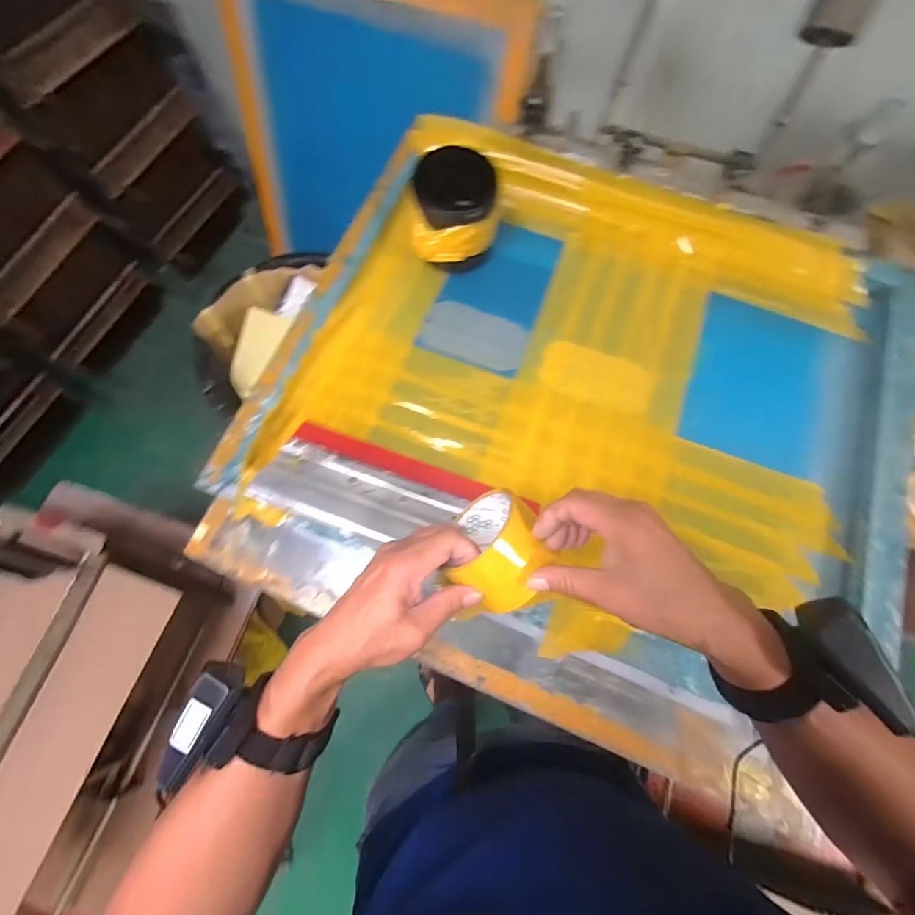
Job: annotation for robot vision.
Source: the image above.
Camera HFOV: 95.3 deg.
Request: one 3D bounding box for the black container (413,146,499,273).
[{"bbox_3d":[-0.002,-0.343,0.603,0.118,0.105,0.123,1,74,0],"label":"black container"}]

